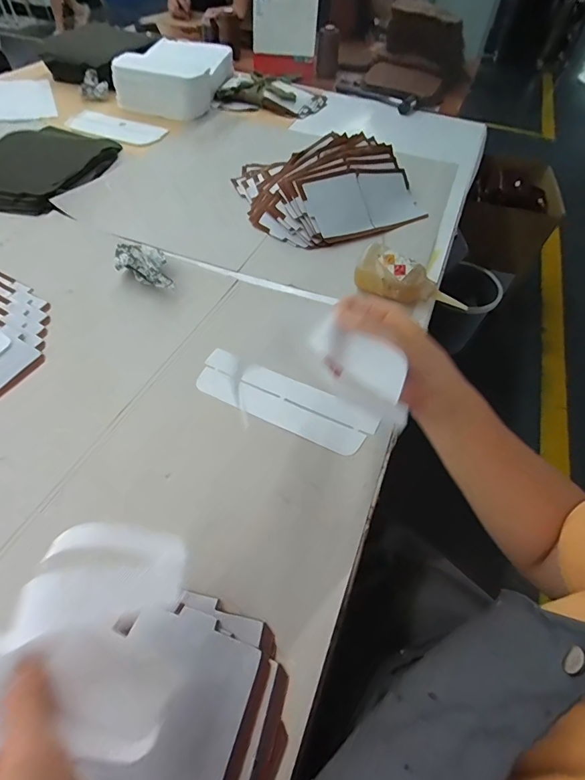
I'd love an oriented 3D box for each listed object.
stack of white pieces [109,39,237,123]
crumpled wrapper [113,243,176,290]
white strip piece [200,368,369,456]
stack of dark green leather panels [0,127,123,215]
[{"bbox_3d":[-0.296,-0.836,1.047,0.218,0.091,0.364,11,53,3],"label":"stack of white pieces"},{"bbox_3d":[-0.223,-0.181,0.593,0.070,0.033,0.093,-17,57,-17],"label":"crumpled wrapper"},{"bbox_3d":[-0.020,0.023,0.471,0.211,0.005,0.039,23,56,16],"label":"white strip piece"},{"bbox_3d":[-0.498,-0.452,0.786,0.239,0.019,0.325,9,53,2],"label":"stack of dark green leather panels"}]

